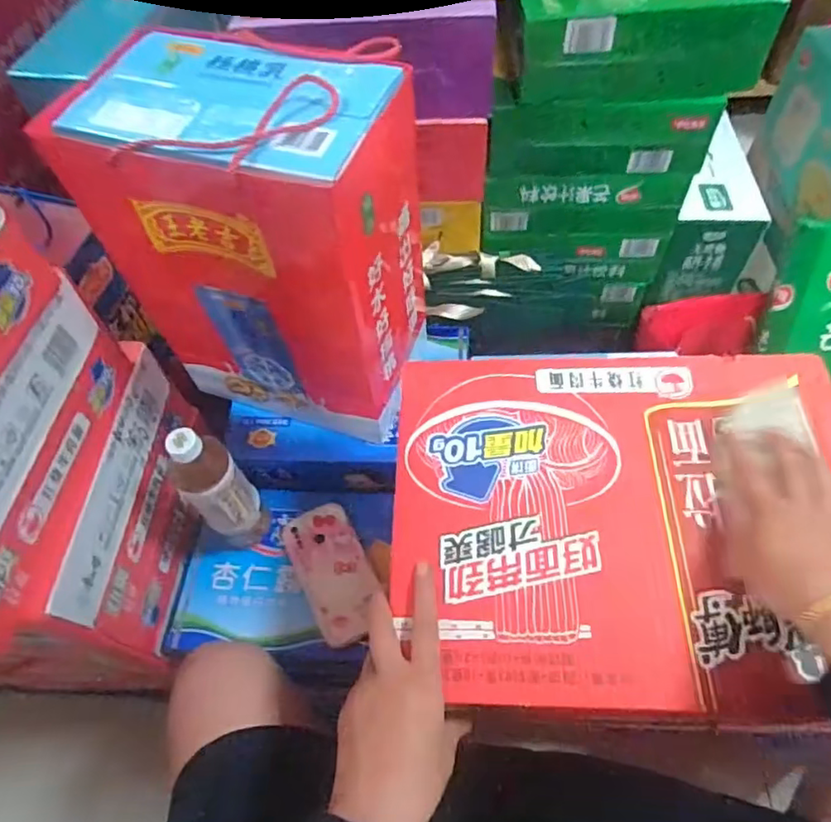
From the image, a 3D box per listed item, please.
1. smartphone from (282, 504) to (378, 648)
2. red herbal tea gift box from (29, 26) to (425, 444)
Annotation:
[{"bbox_3d":[-0.095,0.187,0.689,0.079,0.017,0.161,-24,59,-14],"label":"smartphone"},{"bbox_3d":[-0.145,-0.163,0.621,0.271,0.361,0.173,14,57,15],"label":"red herbal tea gift box"}]

